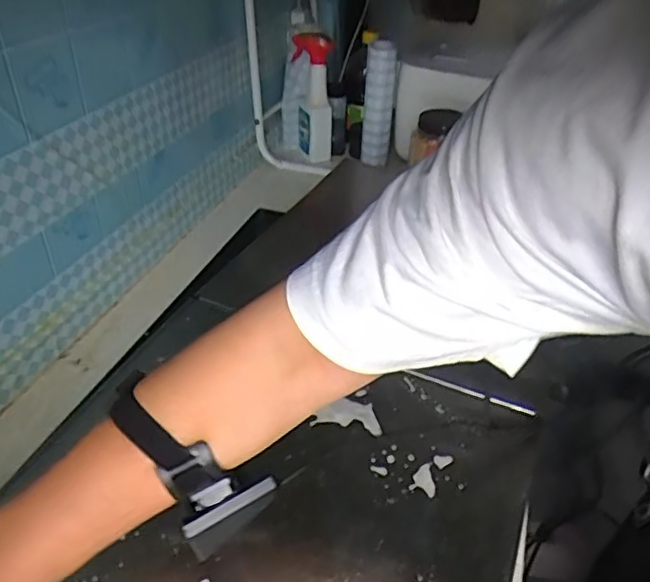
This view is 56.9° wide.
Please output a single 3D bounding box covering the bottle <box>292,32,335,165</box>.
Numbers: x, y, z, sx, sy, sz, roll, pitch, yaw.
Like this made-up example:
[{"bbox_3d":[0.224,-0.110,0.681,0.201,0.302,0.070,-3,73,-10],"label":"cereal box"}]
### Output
[{"bbox_3d":[-0.025,-0.388,1.218,0.083,0.238,0.082,2,37,0],"label":"bottle"}]

